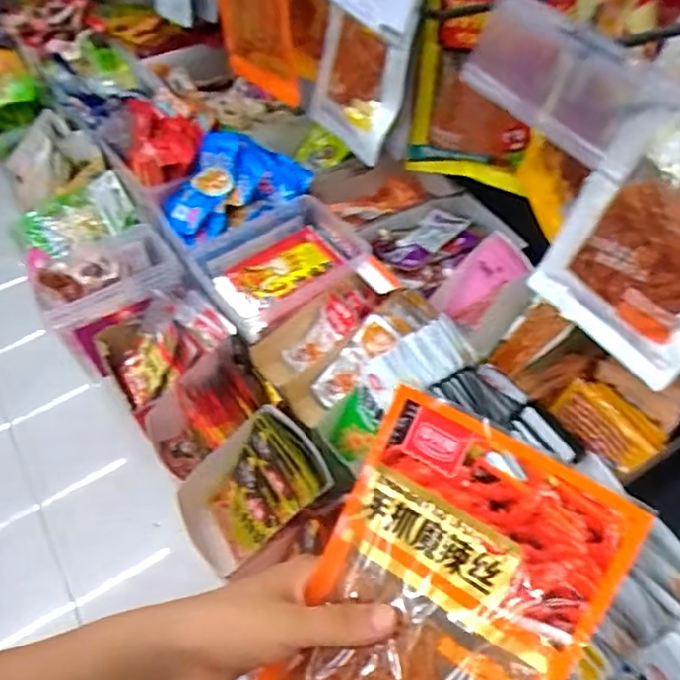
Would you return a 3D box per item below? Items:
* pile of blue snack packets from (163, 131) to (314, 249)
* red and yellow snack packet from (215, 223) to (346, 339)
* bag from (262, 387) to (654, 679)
[{"bbox_3d":[-0.158,-0.225,0.877,0.204,0.100,0.145,-32,56,-23],"label":"pile of blue snack packets"},{"bbox_3d":[-0.083,-0.086,0.803,0.181,0.017,0.107,-35,58,-25],"label":"red and yellow snack packet"},{"bbox_3d":[0.048,0.157,0.330,0.142,0.017,0.221,27,87,24],"label":"bag"}]

